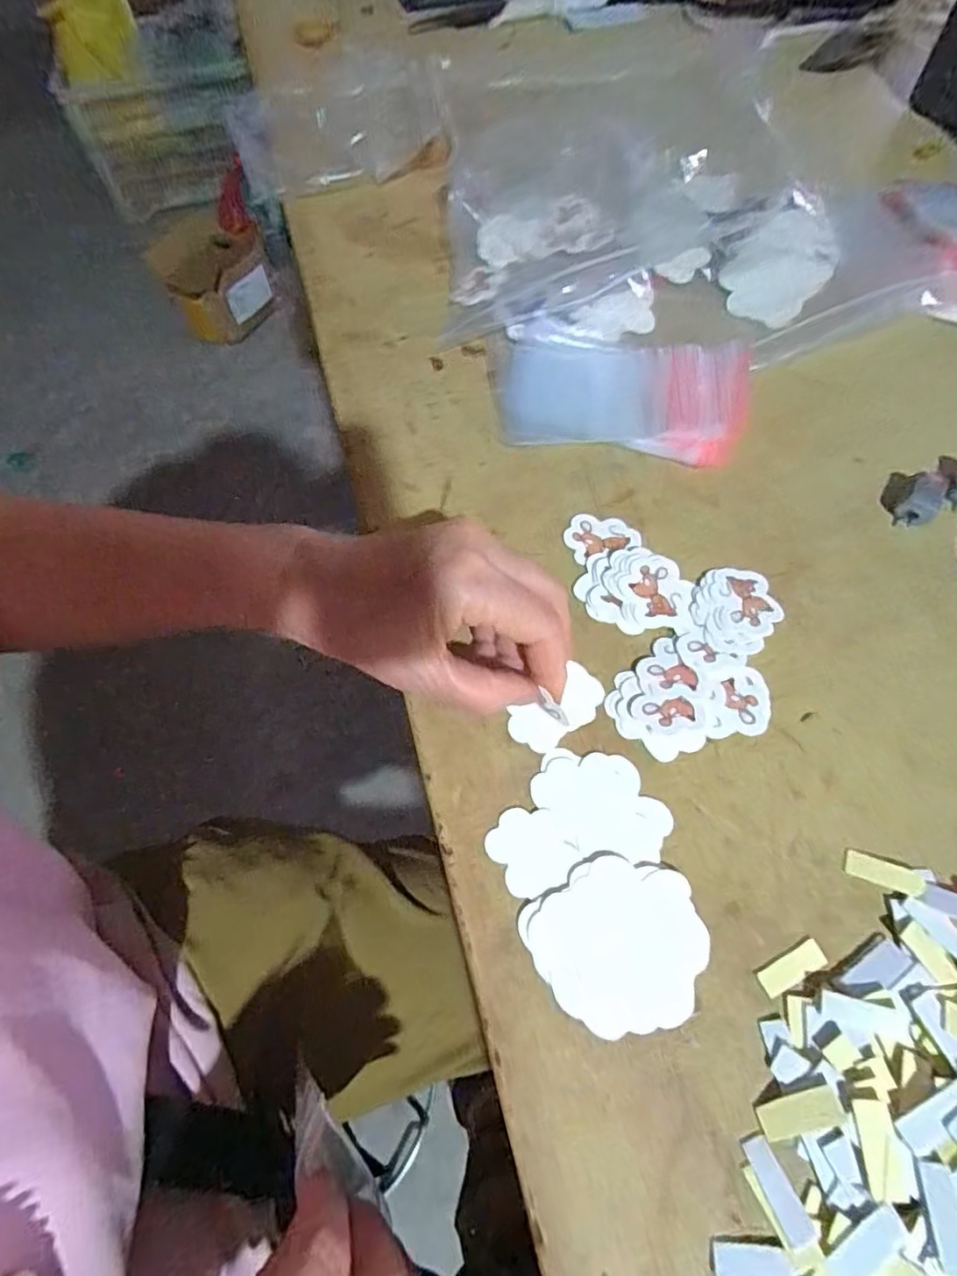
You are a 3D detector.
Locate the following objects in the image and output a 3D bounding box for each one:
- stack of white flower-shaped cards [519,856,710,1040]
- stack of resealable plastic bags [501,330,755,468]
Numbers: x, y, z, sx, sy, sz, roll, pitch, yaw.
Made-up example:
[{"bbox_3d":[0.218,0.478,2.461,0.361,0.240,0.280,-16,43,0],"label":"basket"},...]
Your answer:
[{"bbox_3d":[0.059,0.124,0.244,0.067,0.006,0.062,-32,65,-12],"label":"stack of white flower-shaped cards"},{"bbox_3d":[0.086,-0.154,0.376,0.152,0.020,0.087,9,64,8],"label":"stack of resealable plastic bags"}]

